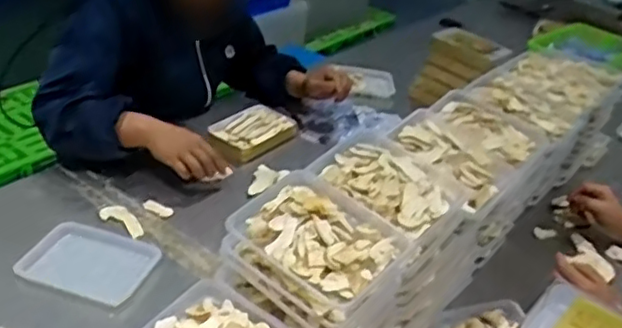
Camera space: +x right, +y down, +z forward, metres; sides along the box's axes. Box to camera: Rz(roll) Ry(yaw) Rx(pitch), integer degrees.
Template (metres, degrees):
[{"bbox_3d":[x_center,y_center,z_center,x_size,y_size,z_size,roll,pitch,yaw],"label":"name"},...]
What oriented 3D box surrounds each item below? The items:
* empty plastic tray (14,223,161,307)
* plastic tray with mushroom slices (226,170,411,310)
[{"bbox_3d":[-0.341,0.149,0.997,0.191,0.030,0.116,14,34,9],"label":"empty plastic tray"},{"bbox_3d":[0.011,0.079,0.727,0.174,0.031,0.139,29,39,29],"label":"plastic tray with mushroom slices"}]

